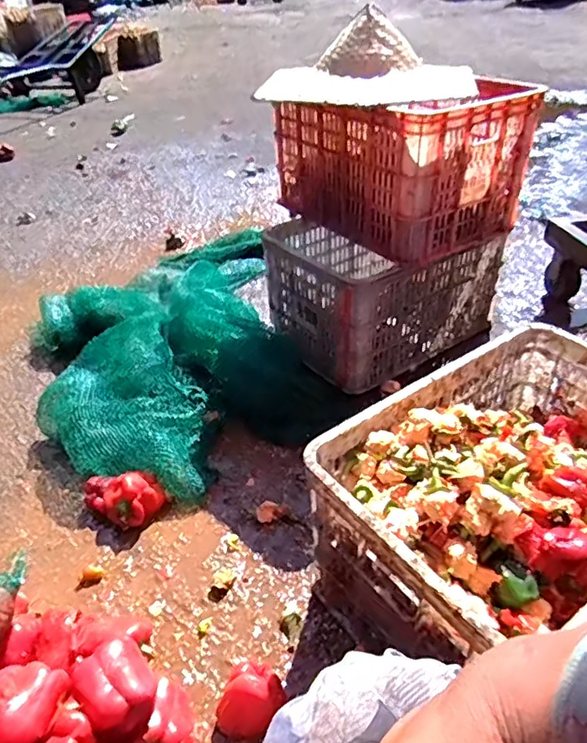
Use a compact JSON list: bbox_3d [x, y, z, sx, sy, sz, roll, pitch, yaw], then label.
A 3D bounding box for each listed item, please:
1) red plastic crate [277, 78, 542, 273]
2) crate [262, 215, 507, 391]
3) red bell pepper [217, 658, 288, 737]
[{"bbox_3d":[0.214,-0.477,1.226,0.335,0.276,0.478,-25,42,-26],"label":"red plastic crate"},{"bbox_3d":[0.206,-0.206,1.362,0.469,0.293,0.381,-27,43,-29],"label":"crate"},{"bbox_3d":[-0.054,0.415,0.703,0.092,0.072,0.074,-29,44,-30],"label":"red bell pepper"}]

